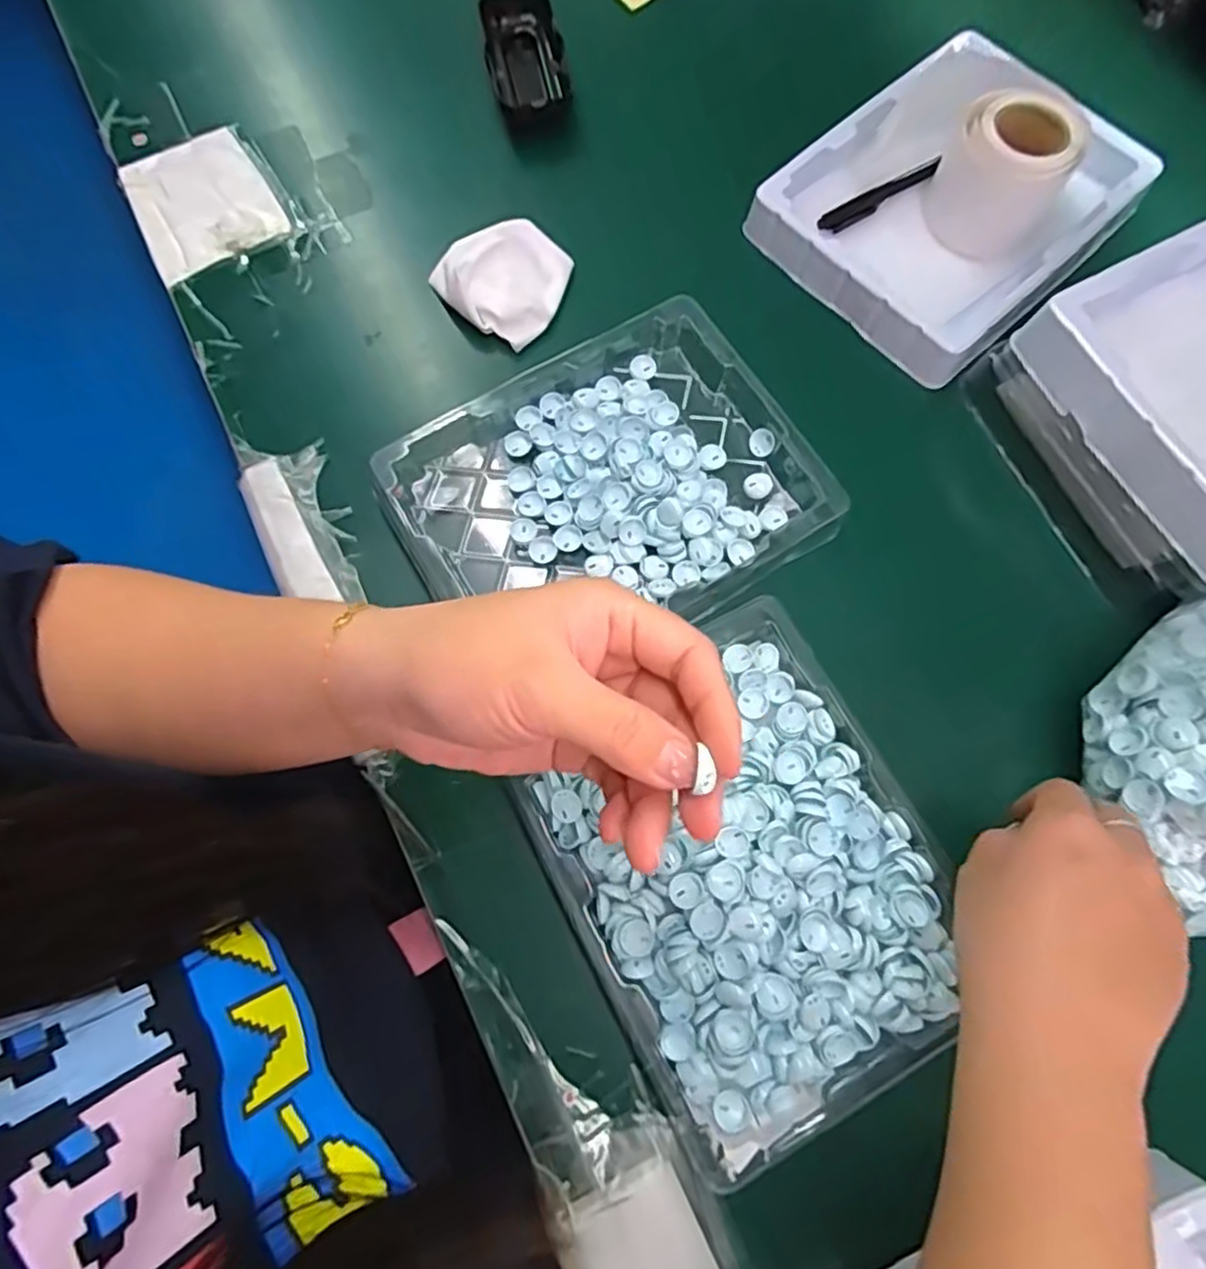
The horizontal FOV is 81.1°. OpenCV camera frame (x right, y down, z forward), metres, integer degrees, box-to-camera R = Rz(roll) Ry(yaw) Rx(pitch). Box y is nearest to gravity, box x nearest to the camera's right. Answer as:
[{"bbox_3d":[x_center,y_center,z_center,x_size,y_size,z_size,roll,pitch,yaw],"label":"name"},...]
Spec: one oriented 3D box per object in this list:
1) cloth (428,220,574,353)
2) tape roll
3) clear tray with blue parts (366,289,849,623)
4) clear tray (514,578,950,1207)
[{"bbox_3d":[-0.064,-0.227,0.446,0.075,0.030,0.069,29,76,8],"label":"cloth"},{"bbox_3d":[0.248,-0.285,0.439,0.071,0.053,0.069,17,74,5],"label":"tape roll"},{"bbox_3d":[0.002,-0.080,0.403,0.221,0.029,0.168,-30,76,-9],"label":"clear tray with blue parts"},{"bbox_3d":[0.070,0.113,0.343,0.168,0.033,0.207,-29,76,-8],"label":"clear tray"}]

